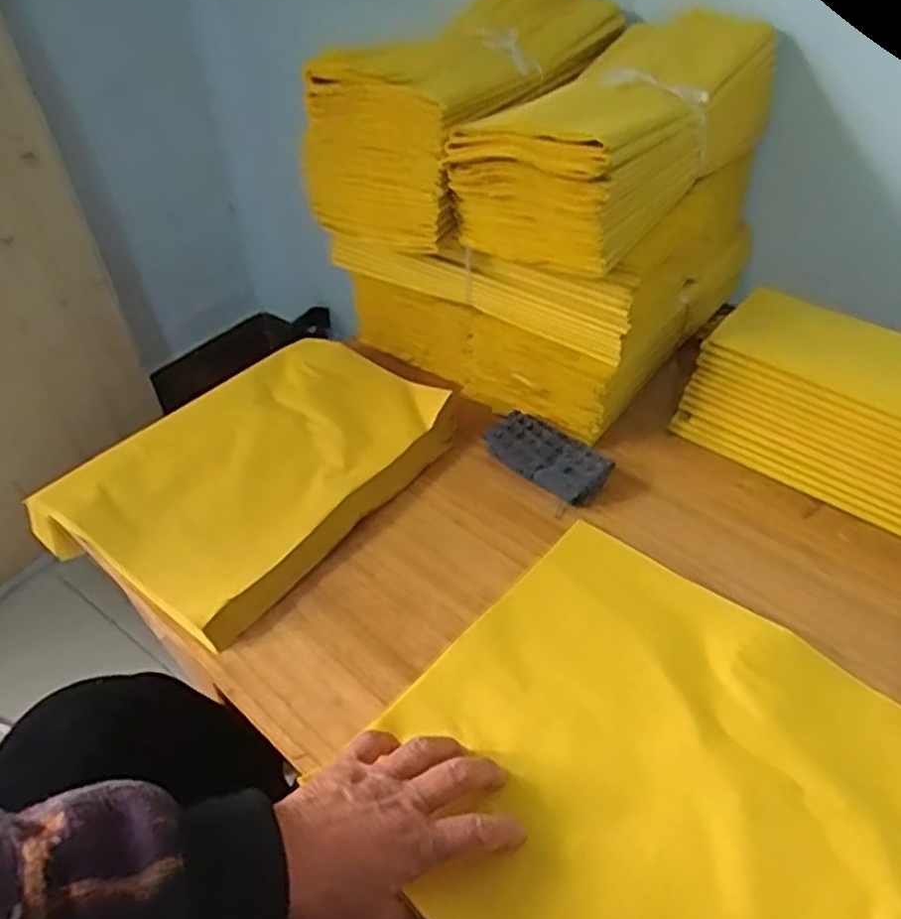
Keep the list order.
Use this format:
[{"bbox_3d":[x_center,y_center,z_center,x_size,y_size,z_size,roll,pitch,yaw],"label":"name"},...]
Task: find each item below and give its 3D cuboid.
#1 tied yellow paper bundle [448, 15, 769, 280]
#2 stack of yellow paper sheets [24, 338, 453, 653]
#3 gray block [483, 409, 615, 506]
[{"bbox_3d":[0.152,-0.284,0.632,0.149,0.113,0.326,30,50,25],"label":"tied yellow paper bundle"},{"bbox_3d":[-0.174,-0.005,0.637,0.243,0.035,0.305,30,50,24],"label":"stack of yellow paper sheets"},{"bbox_3d":[0.082,-0.003,0.630,0.113,0.025,0.049,32,51,26],"label":"gray block"}]

